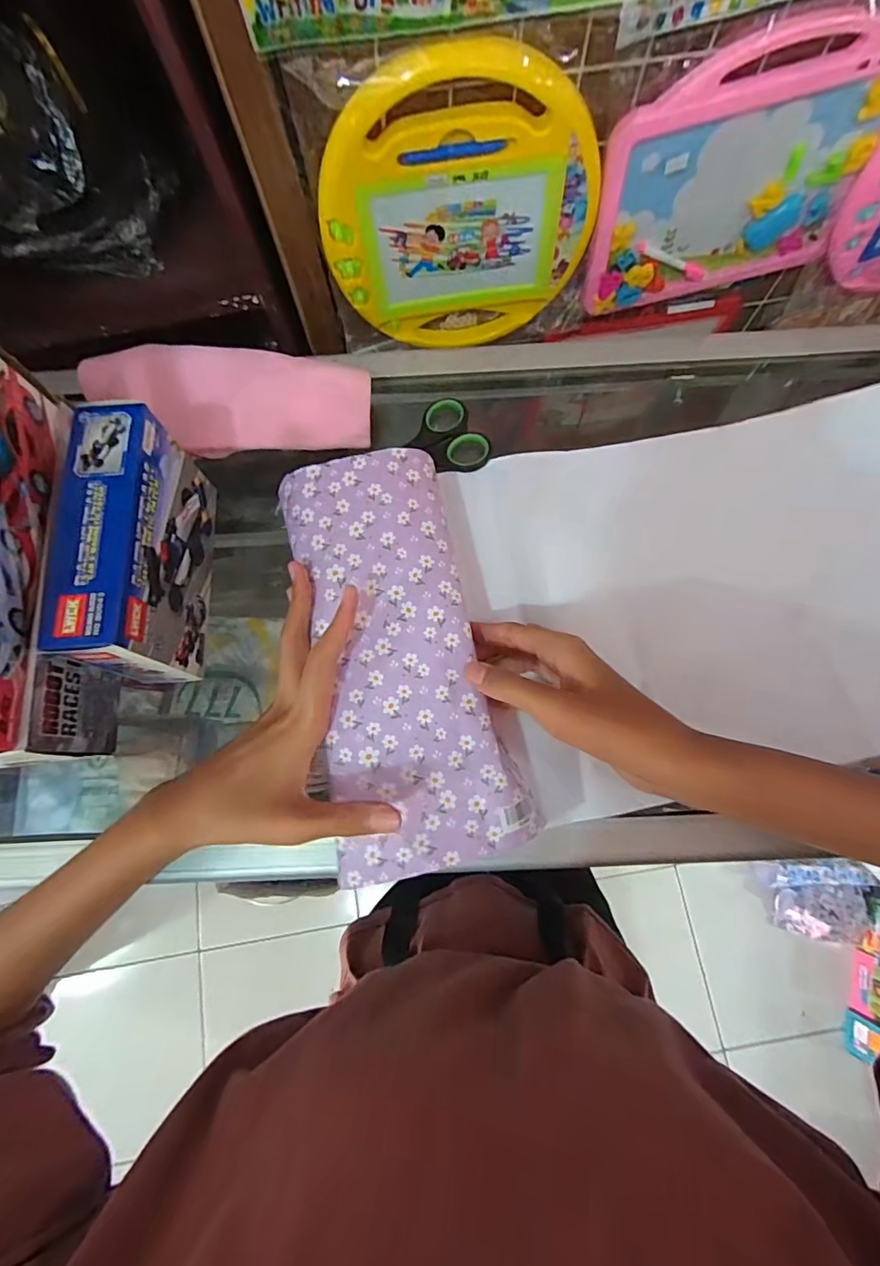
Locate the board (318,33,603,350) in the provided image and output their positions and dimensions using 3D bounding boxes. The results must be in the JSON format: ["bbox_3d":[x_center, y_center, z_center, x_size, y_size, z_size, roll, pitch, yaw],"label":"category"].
[{"bbox_3d":[0.021,-0.427,0.536,0.268,0.269,0.026,-6,75,0],"label":"board"}]

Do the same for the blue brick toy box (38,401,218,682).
[{"bbox_3d":[-0.184,-0.048,0.311,0.043,0.092,0.152,-3,75,1],"label":"blue brick toy box"}]

